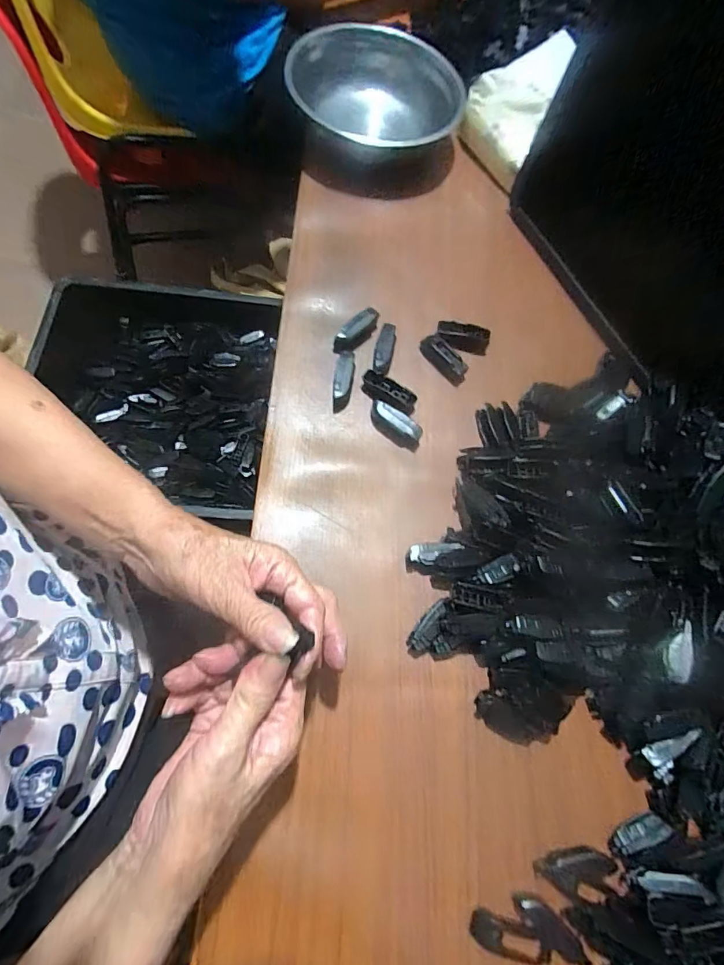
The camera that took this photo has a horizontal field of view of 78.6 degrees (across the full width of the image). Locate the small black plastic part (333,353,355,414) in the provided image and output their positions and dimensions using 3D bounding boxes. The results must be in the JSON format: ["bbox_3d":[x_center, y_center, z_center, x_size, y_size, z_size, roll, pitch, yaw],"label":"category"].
[{"bbox_3d":[-0.018,-0.096,0.424,0.018,0.015,0.057,7,70,-4],"label":"small black plastic part"}]

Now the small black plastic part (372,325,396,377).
[{"bbox_3d":[0.023,-0.132,0.438,0.018,0.012,0.057,13,70,-2],"label":"small black plastic part"}]

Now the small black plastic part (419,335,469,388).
[{"bbox_3d":[0.083,-0.125,0.447,0.021,0.014,0.057,-41,80,-18],"label":"small black plastic part"}]

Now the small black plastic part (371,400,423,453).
[{"bbox_3d":[0.031,-0.055,0.418,0.056,0.015,0.021,36,70,6],"label":"small black plastic part"}]

